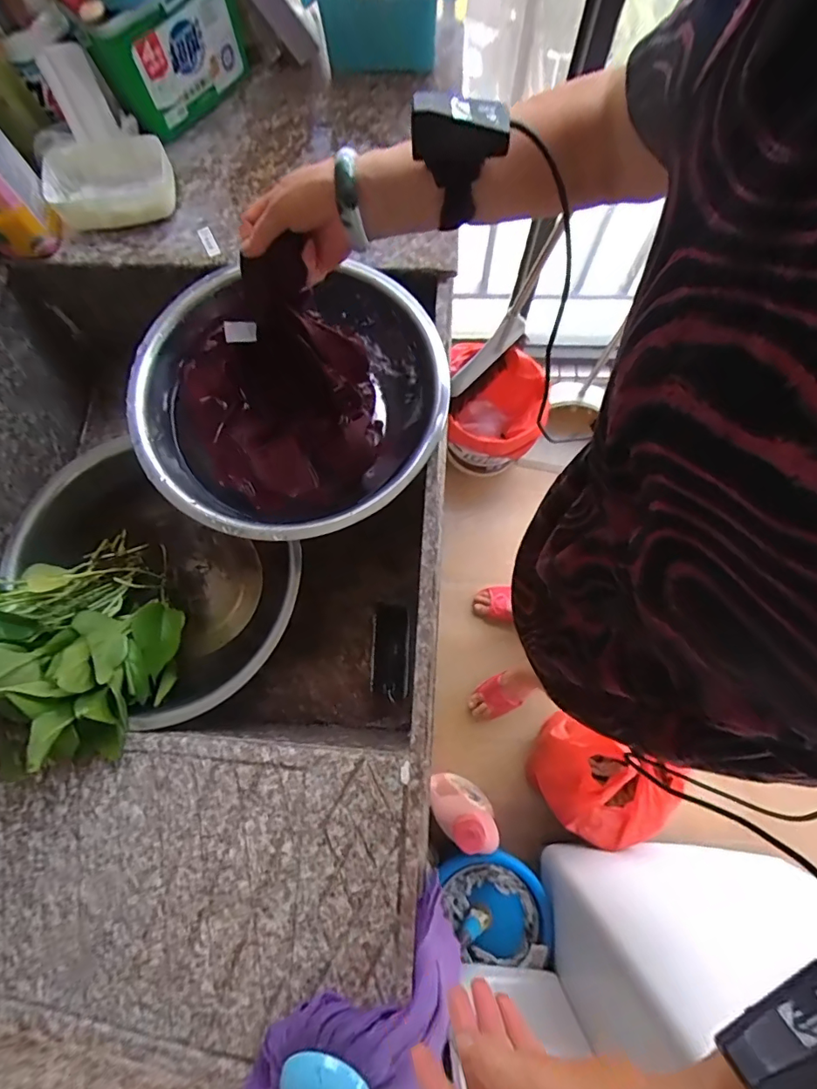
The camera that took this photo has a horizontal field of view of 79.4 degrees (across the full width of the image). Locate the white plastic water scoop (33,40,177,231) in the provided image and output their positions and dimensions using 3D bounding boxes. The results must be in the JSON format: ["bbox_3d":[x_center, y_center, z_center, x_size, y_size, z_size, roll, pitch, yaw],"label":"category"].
[{"bbox_3d":[-0.391,-0.485,0.600,0.143,0.087,0.175,-32,77,-6],"label":"white plastic water scoop"}]

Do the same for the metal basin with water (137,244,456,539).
[{"bbox_3d":[-0.145,-0.158,0.593,0.349,0.136,0.315,5,76,3],"label":"metal basin with water"}]

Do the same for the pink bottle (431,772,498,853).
[{"bbox_3d":[0.126,0.570,1.046,0.089,0.279,0.136,-37,78,-7],"label":"pink bottle"}]

